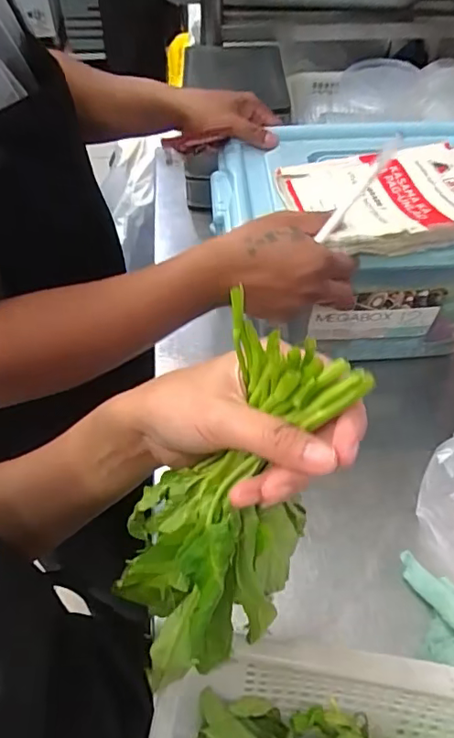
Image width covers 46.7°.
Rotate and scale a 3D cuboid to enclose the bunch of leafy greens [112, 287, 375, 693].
[{"bbox_3d":[0.001,0.068,0.265,0.085,0.188,0.062,31,22,23],"label":"bunch of leafy greens"}]

